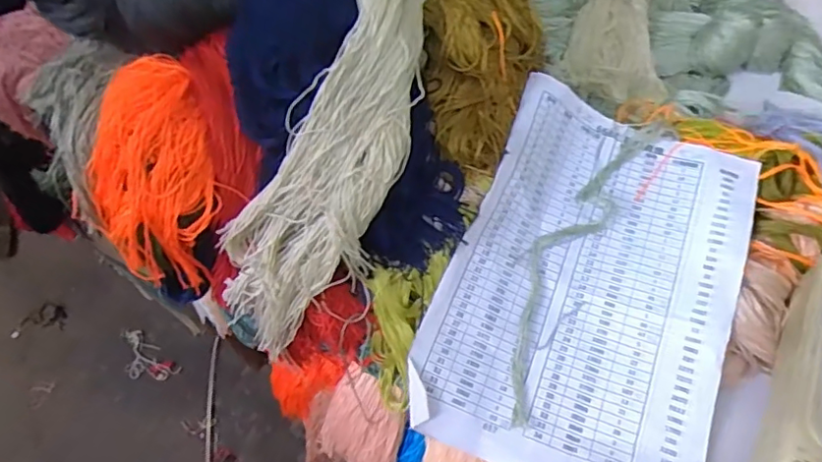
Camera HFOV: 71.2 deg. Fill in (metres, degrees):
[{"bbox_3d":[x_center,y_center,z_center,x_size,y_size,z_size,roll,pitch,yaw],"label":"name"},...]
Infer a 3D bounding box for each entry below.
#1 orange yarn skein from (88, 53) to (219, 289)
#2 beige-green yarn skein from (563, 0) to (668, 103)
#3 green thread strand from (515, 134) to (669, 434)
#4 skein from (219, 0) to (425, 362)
[{"bbox_3d":[-0.186,-0.036,0.426,0.100,0.134,0.096,-33,57,-22],"label":"orange yarn skein"},{"bbox_3d":[0.222,-0.218,0.623,0.100,0.048,0.226,8,65,9],"label":"beige-green yarn skein"},{"bbox_3d":[0.121,0.016,0.442,0.053,0.011,0.264,25,71,21],"label":"green thread strand"},{"bbox_3d":[-0.073,-0.129,0.403,0.154,0.065,0.428,4,90,6],"label":"skein"}]

